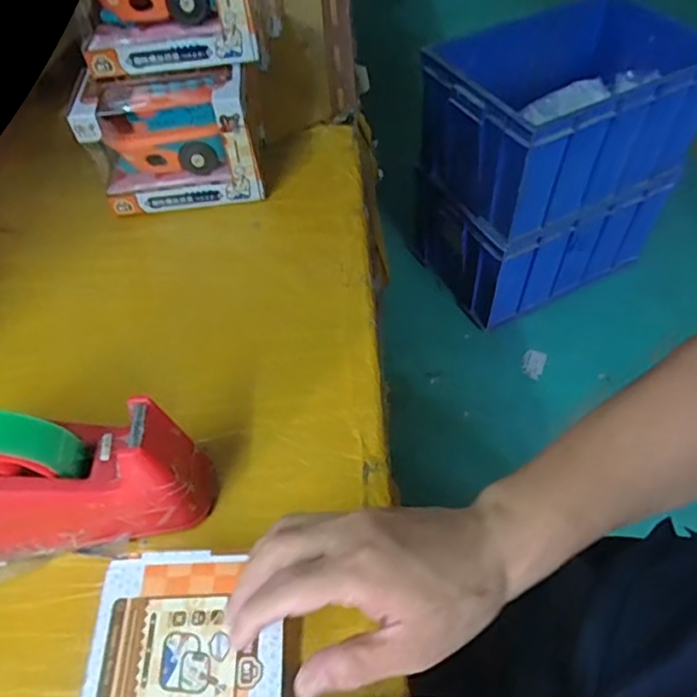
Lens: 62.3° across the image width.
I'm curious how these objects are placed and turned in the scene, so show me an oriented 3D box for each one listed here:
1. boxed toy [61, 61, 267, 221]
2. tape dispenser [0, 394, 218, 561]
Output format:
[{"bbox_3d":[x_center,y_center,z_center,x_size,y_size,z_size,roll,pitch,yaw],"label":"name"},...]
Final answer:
[{"bbox_3d":[-0.179,-0.217,0.601,0.167,0.119,0.084,-7,53,-1],"label":"boxed toy"},{"bbox_3d":[-0.202,0.085,0.382,0.200,0.114,0.076,-3,53,2],"label":"tape dispenser"}]

